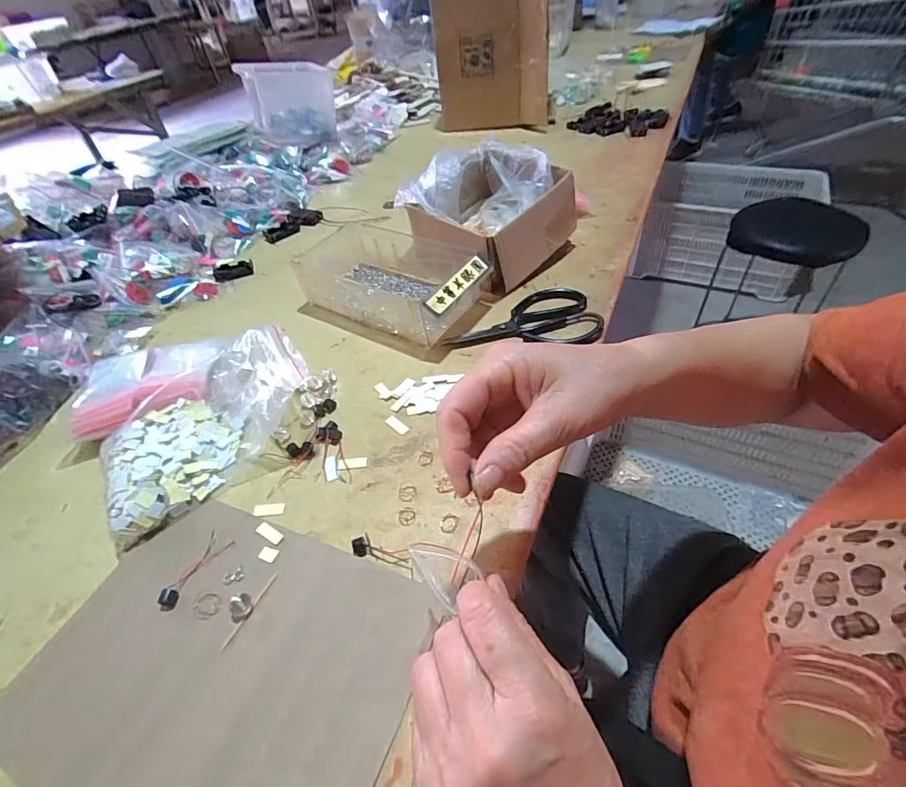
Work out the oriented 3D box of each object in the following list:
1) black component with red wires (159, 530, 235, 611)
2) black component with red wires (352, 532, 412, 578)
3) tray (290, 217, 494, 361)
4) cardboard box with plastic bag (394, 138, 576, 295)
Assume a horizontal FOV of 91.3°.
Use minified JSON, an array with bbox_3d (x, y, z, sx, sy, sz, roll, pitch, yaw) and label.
[{"bbox_3d":[-0.216,0.144,0.366,0.023,0.009,0.065,17,50,23],"label":"black component with red wires"},{"bbox_3d":[-0.055,0.128,0.357,0.056,0.007,0.020,10,49,17],"label":"black component with red wires"},{"bbox_3d":[-0.092,-0.150,0.590,0.270,0.073,0.158,20,52,25],"label":"tray"},{"bbox_3d":[0.047,-0.248,0.626,0.191,0.116,0.206,30,57,31],"label":"cardboard box with plastic bag"}]

